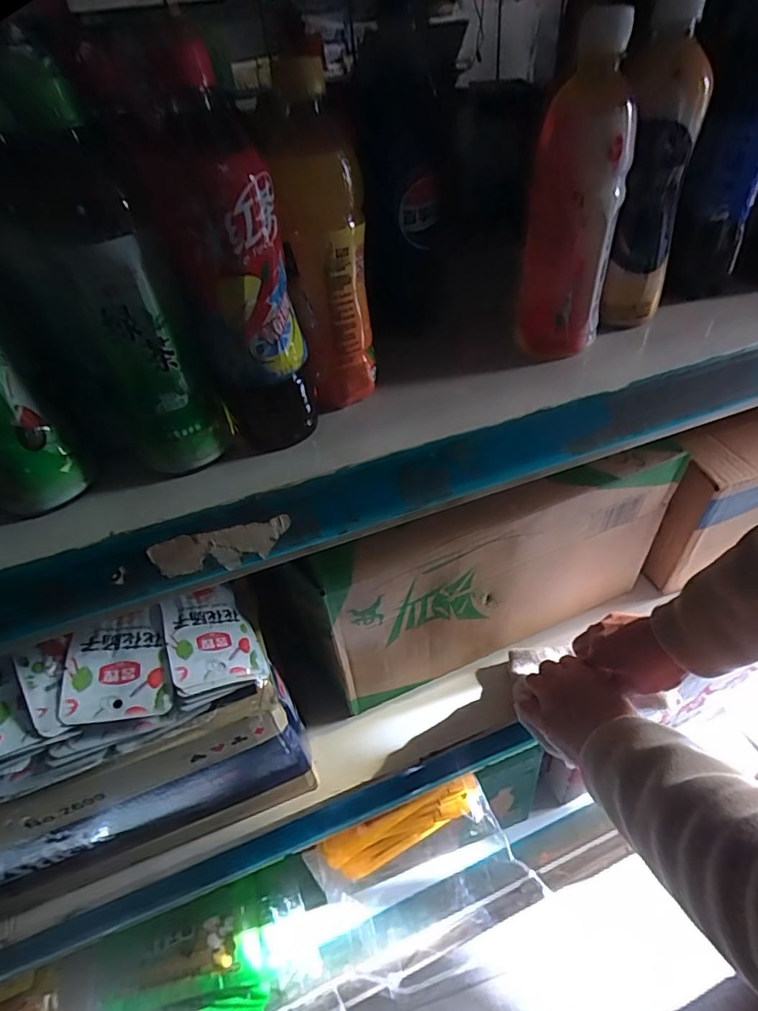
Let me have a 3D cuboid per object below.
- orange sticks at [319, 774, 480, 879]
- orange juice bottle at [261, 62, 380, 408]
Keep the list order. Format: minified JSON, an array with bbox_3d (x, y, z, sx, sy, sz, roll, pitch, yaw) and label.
[{"bbox_3d":[0.028,0.337,0.546,0.170,0.088,0.024,-19,43,-14],"label":"orange sticks"},{"bbox_3d":[-0.044,-0.162,0.355,0.058,0.186,0.060,-28,45,-23],"label":"orange juice bottle"}]

